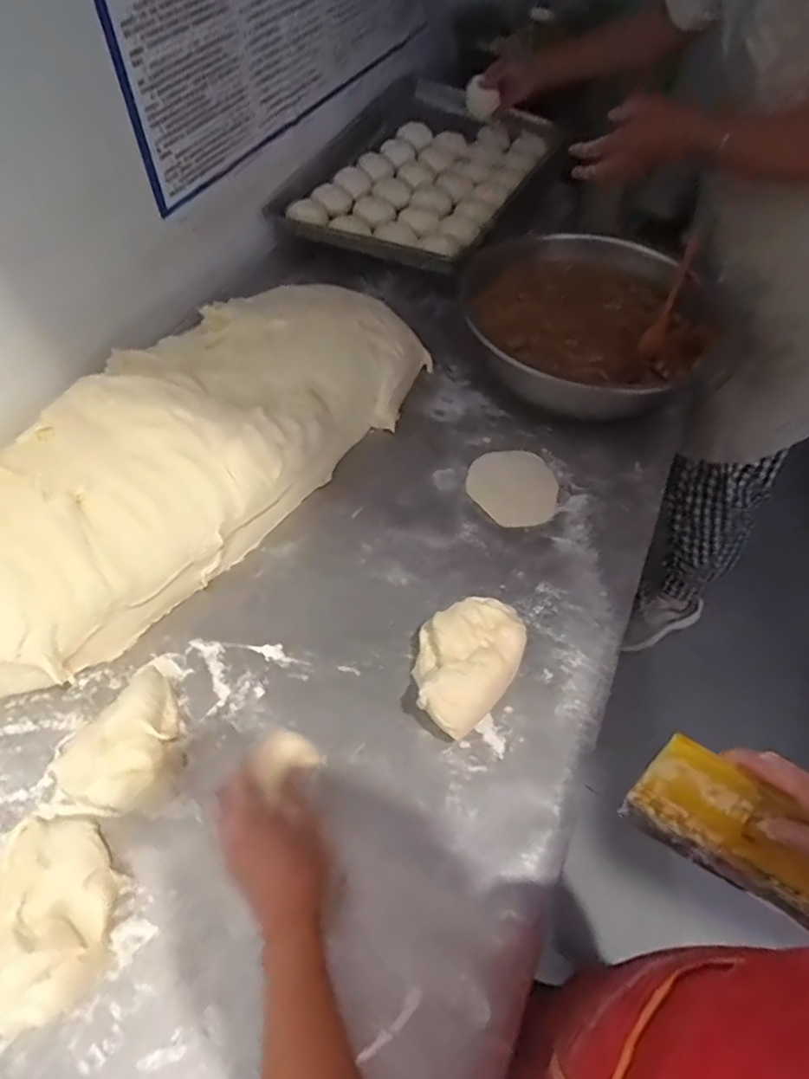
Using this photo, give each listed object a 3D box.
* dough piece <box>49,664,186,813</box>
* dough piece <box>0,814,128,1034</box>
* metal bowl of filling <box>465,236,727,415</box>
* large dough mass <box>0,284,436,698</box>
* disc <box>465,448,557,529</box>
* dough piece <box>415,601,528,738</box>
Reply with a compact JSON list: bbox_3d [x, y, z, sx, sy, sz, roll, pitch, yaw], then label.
[{"bbox_3d":[-0.258,0.192,0.561,0.119,0.059,0.127,27,58,15],"label":"dough piece"},{"bbox_3d":[-0.295,0.300,0.473,0.138,0.061,0.128,1,55,-2],"label":"dough piece"},{"bbox_3d":[0.273,-0.322,0.909,0.335,0.139,0.376,32,60,18],"label":"metal bowl of filling"},{"bbox_3d":[-0.269,-0.123,0.747,0.325,0.112,0.722,34,60,19],"label":"large dough mass"},{"bbox_3d":[0.151,-0.074,0.798,0.119,0.010,0.120,1,55,-2],"label":"disc"},{"bbox_3d":[0.061,0.128,0.614,0.097,0.072,0.141,29,59,16],"label":"dough piece"}]

